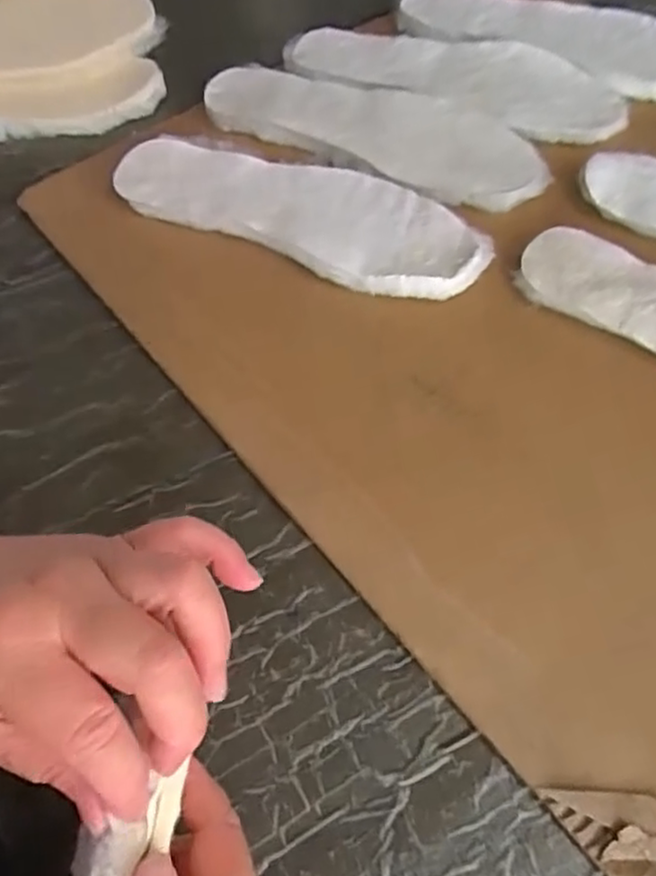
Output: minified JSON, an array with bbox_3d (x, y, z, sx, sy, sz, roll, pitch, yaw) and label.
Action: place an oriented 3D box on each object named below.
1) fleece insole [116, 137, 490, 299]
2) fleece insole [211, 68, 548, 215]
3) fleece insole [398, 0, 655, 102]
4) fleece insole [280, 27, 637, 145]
[{"bbox_3d":[-0.022,-0.170,0.492,0.283,0.019,0.091,22,64,15],"label":"fleece insole"},{"bbox_3d":[0.035,-0.254,0.532,0.285,0.006,0.096,23,64,16],"label":"fleece insole"},{"bbox_3d":[0.202,-0.365,0.589,0.276,0.008,0.099,25,65,16],"label":"fleece insole"},{"bbox_3d":[0.105,-0.311,0.570,0.291,0.019,0.092,20,63,14],"label":"fleece insole"}]

